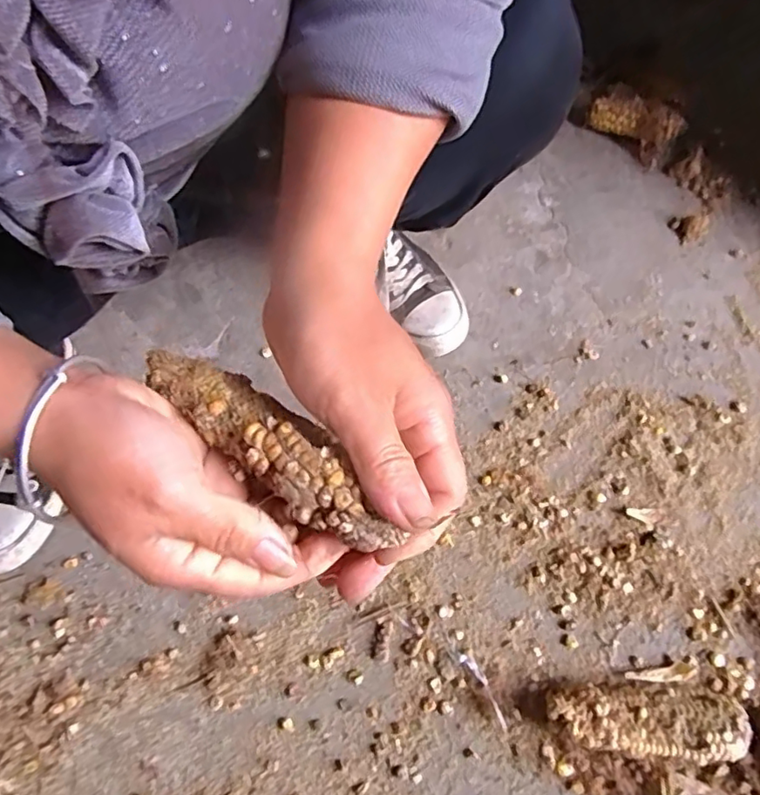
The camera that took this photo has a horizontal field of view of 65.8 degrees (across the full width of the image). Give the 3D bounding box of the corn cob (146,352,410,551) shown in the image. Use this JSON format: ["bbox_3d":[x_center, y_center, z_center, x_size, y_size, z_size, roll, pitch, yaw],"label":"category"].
[{"bbox_3d":[-0.047,0.019,0.236,0.121,0.030,0.031,35,72,22],"label":"corn cob"}]

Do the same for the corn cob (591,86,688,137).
[{"bbox_3d":[0.294,-0.319,0.676,0.099,0.041,0.054,37,72,16],"label":"corn cob"}]

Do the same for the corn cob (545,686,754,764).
[{"bbox_3d":[0.190,0.235,0.425,0.134,0.040,0.043,2,66,3],"label":"corn cob"}]

